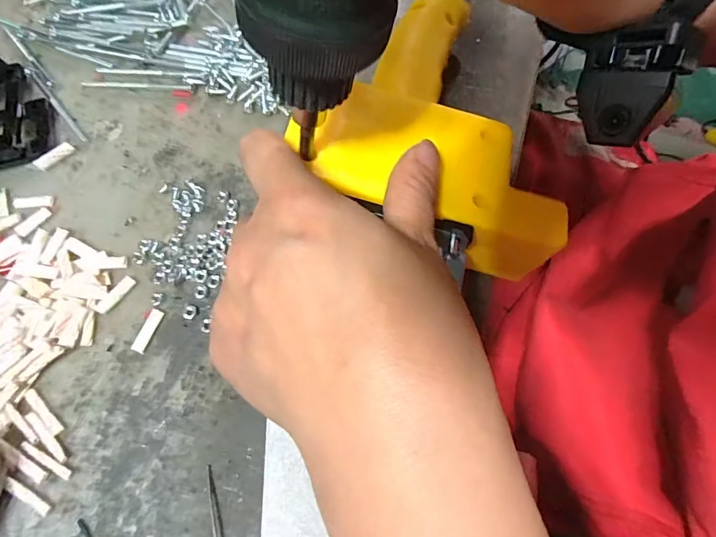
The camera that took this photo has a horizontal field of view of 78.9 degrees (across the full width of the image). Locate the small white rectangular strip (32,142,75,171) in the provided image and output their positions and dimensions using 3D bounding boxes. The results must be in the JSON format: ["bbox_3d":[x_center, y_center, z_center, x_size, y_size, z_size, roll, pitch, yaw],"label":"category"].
[{"bbox_3d":[-0.177,-0.066,0.253,0.023,0.006,0.006,-36,73,-11],"label":"small white rectangular strip"}]

